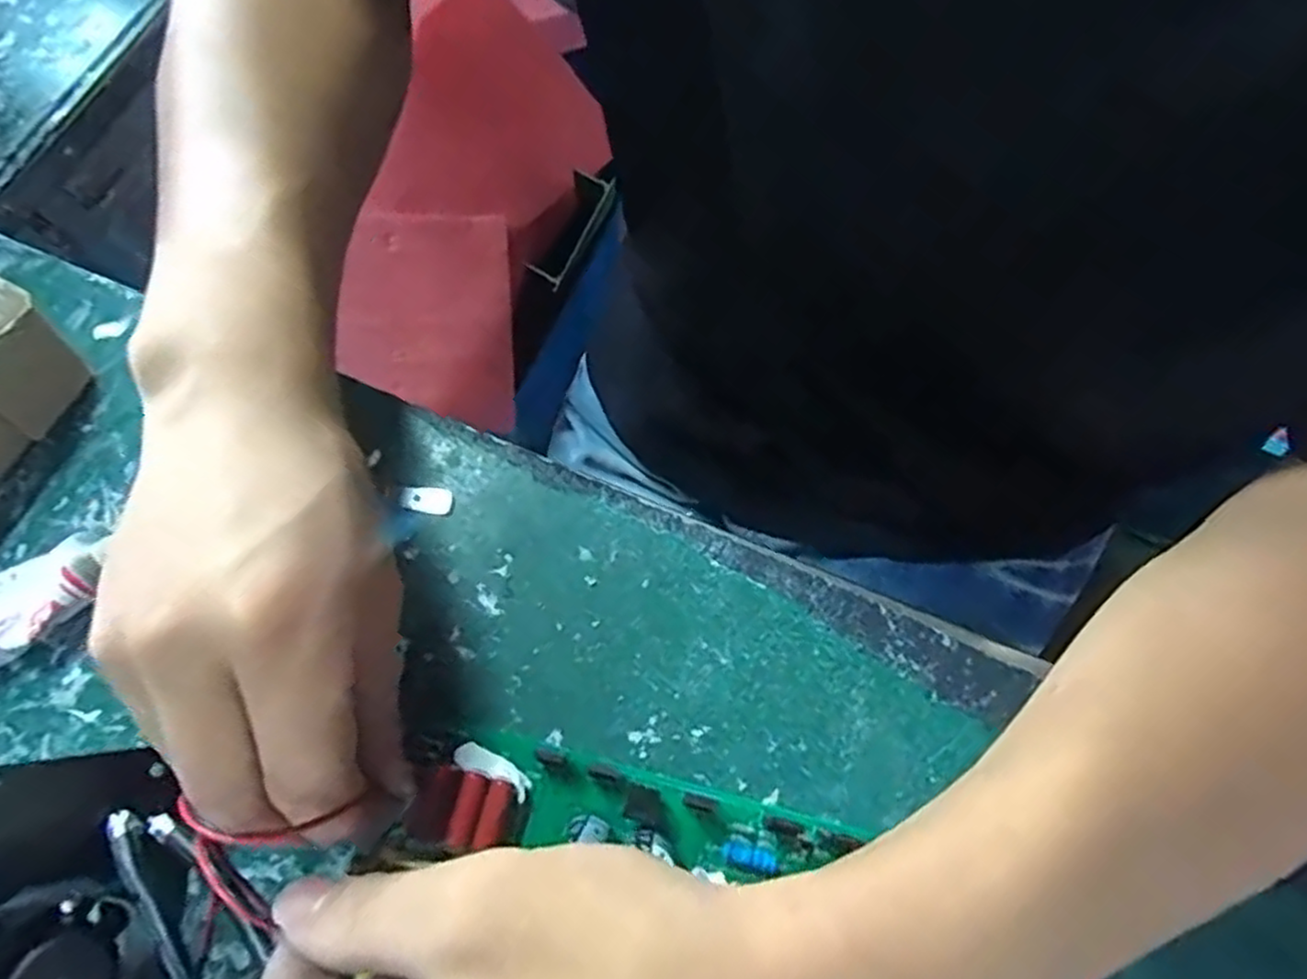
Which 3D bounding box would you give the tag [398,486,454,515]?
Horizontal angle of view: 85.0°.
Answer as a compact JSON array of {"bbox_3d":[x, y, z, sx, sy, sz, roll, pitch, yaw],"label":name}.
[{"bbox_3d":[-0.085,0.003,0.266,0.018,0.004,0.010,8,69,3],"label":"tag"}]

